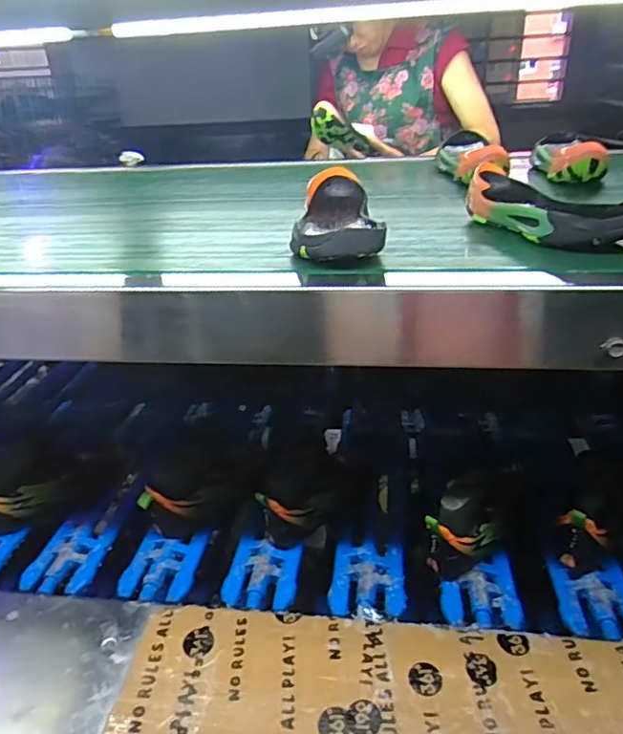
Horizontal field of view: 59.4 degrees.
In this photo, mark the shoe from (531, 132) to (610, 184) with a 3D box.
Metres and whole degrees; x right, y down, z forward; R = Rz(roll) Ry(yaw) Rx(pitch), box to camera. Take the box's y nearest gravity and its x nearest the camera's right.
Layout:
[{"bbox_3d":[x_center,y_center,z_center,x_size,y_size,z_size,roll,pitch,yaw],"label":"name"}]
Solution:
[{"bbox_3d":[0.408,-0.329,0.883,0.090,0.072,0.251,3,25,17],"label":"shoe"}]

